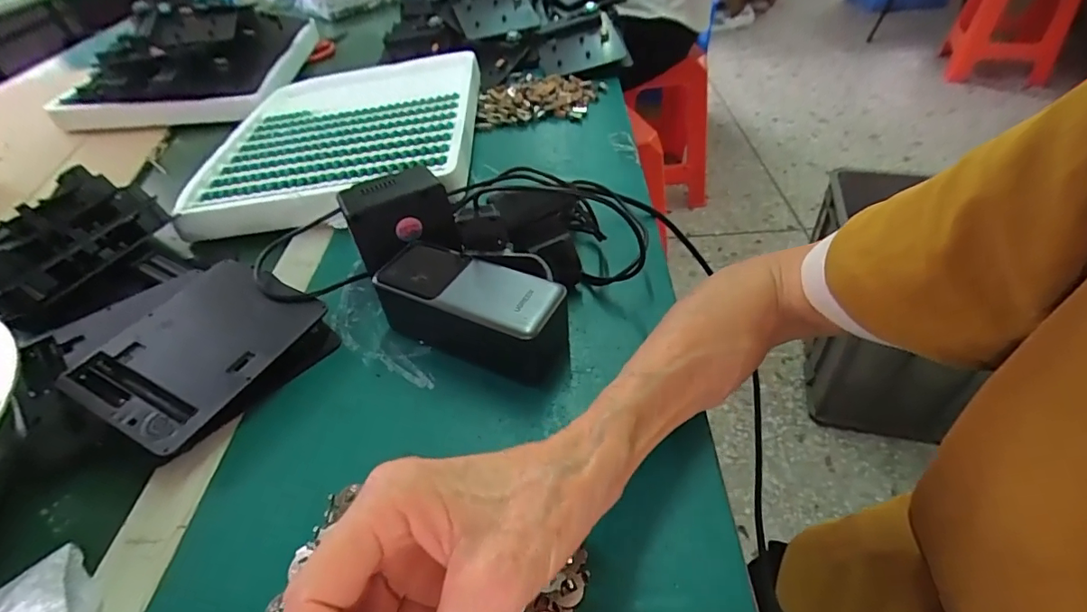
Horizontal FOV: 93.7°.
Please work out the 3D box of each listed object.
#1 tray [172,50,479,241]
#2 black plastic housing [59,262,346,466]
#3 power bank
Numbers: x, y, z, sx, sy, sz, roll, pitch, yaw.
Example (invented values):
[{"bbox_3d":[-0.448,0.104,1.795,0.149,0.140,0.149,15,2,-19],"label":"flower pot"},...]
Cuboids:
[{"bbox_3d":[-0.230,-0.207,0.592,0.296,0.037,0.345,-6,45,1],"label":"tray"},{"bbox_3d":[-0.231,0.031,0.354,0.118,0.031,0.133,20,51,25],"label":"black plastic housing"},{"bbox_3d":[-0.047,0.004,0.354,0.135,0.054,0.059,17,49,22],"label":"power bank"}]

